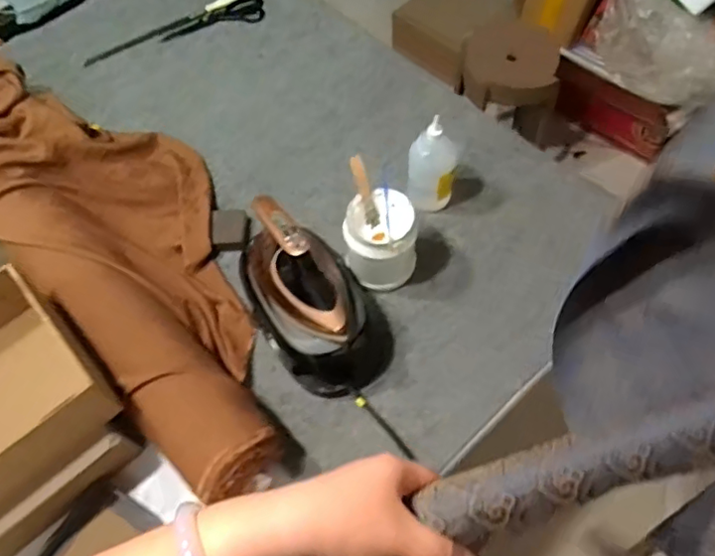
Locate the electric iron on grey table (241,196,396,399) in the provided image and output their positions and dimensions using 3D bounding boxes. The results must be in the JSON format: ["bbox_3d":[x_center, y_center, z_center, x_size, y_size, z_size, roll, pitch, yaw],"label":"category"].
[{"bbox_3d":[-0.076,0.012,0.864,0.174,0.189,0.295,-35,66,-15],"label":"electric iron on grey table"}]

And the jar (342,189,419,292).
[{"bbox_3d":[0.036,-0.054,0.928,0.105,0.141,0.101,-1,62,2],"label":"jar"}]

